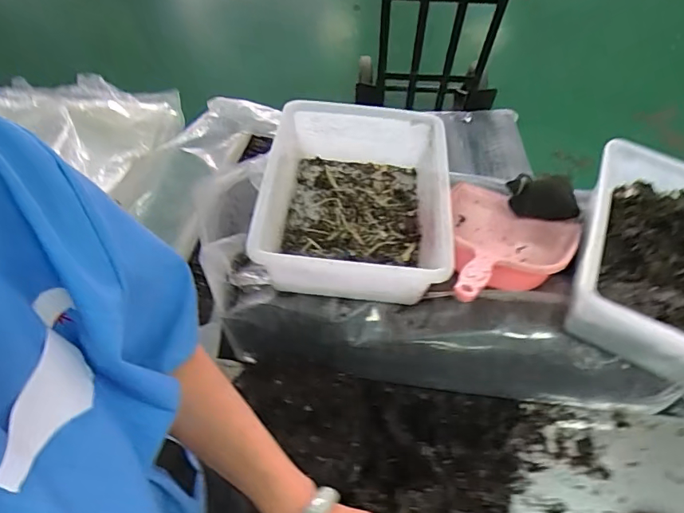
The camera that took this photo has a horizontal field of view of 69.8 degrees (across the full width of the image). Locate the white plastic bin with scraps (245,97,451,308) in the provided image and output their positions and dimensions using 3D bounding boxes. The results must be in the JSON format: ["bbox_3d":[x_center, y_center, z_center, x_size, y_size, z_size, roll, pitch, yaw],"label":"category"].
[{"bbox_3d":[0.020,-0.096,0.796,0.297,0.134,0.350,6,57,4],"label":"white plastic bin with scraps"}]

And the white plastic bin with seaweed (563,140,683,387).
[{"bbox_3d":[0.497,-0.005,0.723,0.277,0.103,0.362,20,59,13],"label":"white plastic bin with seaweed"}]

